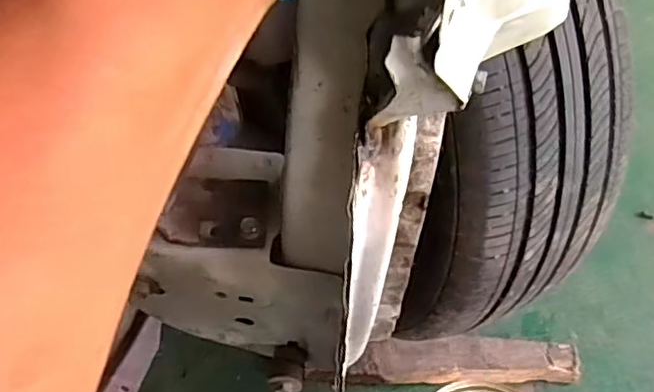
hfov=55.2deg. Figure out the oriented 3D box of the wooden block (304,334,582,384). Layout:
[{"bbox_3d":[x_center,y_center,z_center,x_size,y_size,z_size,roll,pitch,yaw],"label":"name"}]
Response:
[{"bbox_3d":[0.165,0.237,0.896,0.389,0.045,0.066,2,49,-1],"label":"wooden block"}]

